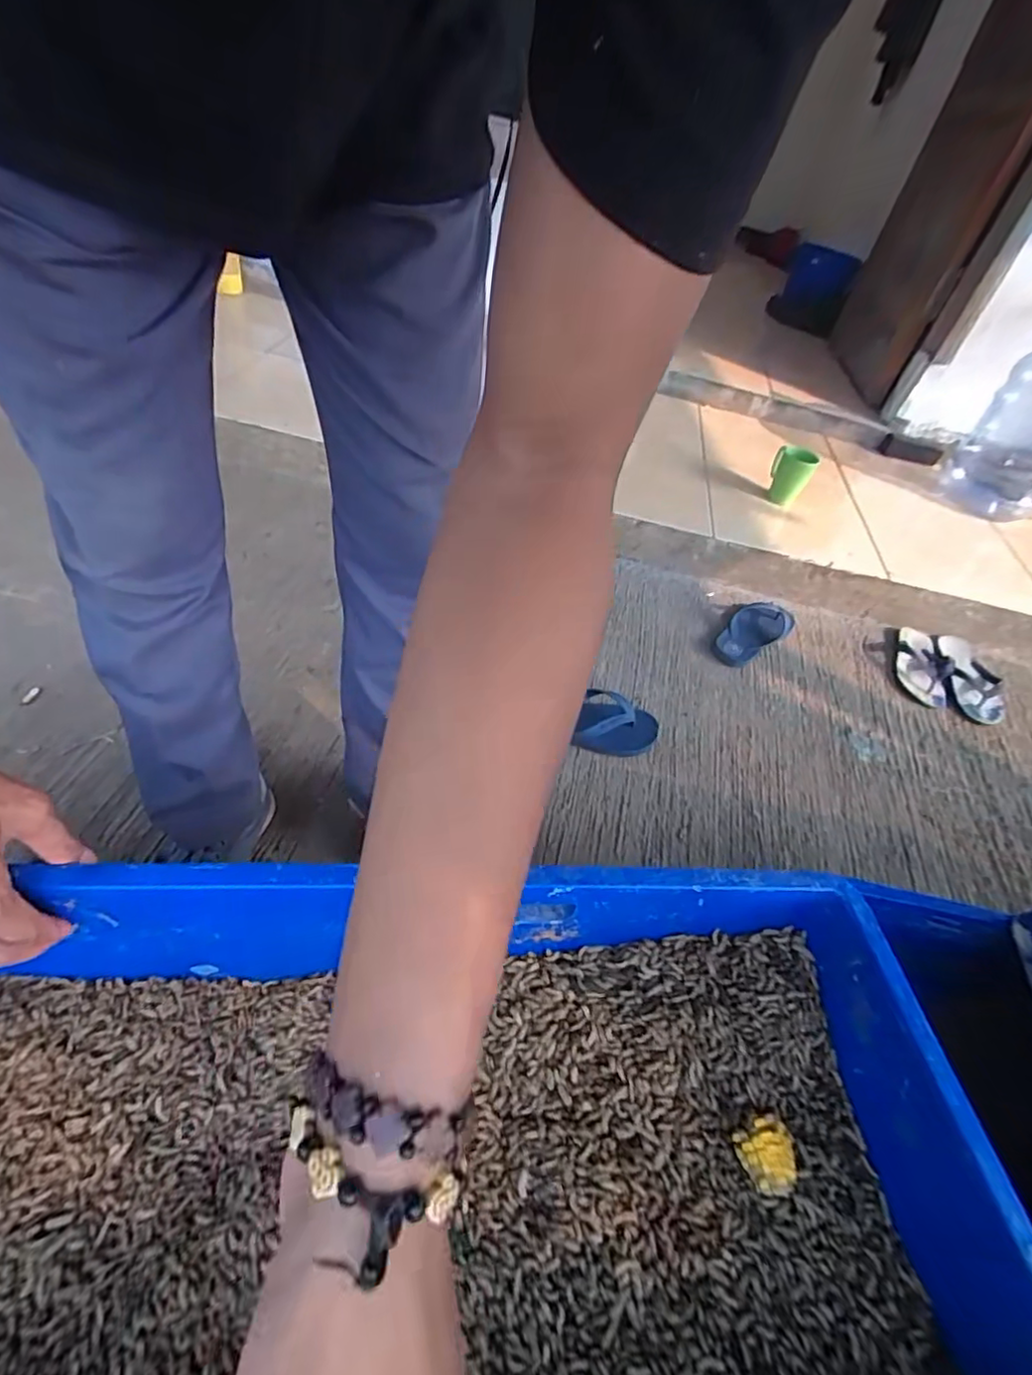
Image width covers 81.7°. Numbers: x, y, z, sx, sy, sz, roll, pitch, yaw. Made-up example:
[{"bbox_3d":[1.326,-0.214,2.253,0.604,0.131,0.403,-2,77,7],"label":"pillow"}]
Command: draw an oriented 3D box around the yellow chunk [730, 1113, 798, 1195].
[{"bbox_3d":[0.168,0.309,0.395,0.033,0.025,0.037,-19,54,-29],"label":"yellow chunk"}]

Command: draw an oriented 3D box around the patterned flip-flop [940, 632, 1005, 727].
[{"bbox_3d":[0.945,-0.020,1.235,0.108,0.041,0.265,21,45,5],"label":"patterned flip-flop"}]

